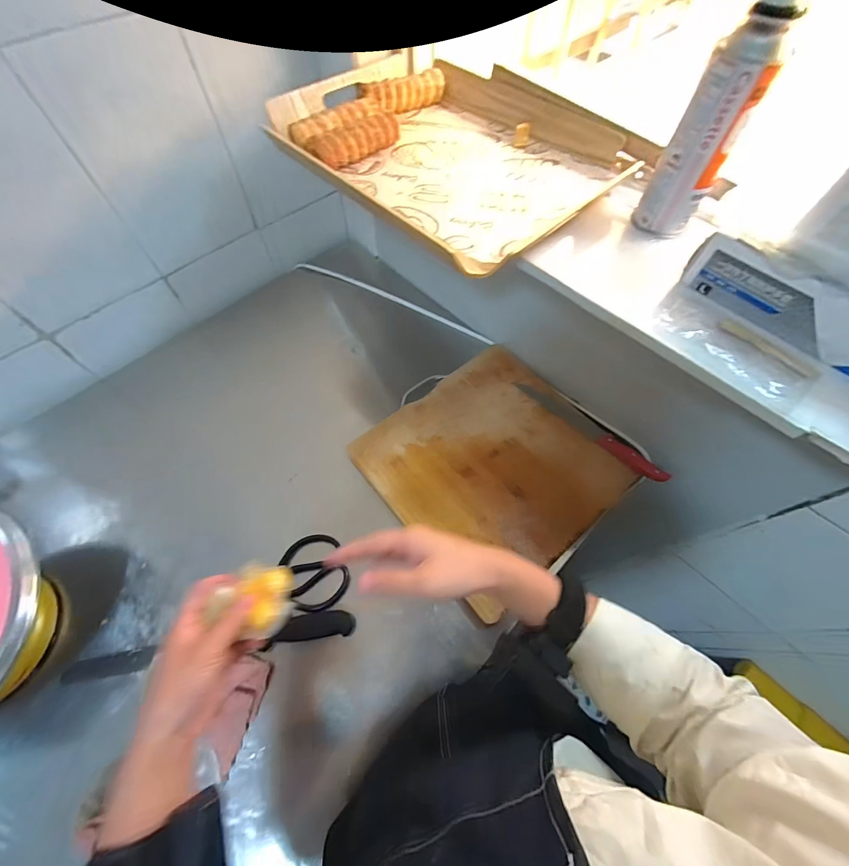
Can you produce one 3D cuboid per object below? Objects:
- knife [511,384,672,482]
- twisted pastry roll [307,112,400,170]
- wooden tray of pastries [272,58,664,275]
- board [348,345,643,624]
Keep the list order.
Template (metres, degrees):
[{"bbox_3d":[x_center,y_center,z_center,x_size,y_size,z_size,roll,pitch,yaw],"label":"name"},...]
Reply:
[{"bbox_3d":[0.275,-0.010,0.632,0.275,0.015,0.036,40,68,18],"label":"knife"},{"bbox_3d":[-0.088,-0.391,0.505,0.132,0.036,0.041,-34,68,-17],"label":"twisted pastry roll"},{"bbox_3d":[0.035,-0.391,0.509,0.354,0.045,0.432,-36,67,-16],"label":"wooden tray of pastries"},{"bbox_3d":[0.115,0.039,0.612,0.356,0.019,0.336,-37,67,-17],"label":"board"}]

